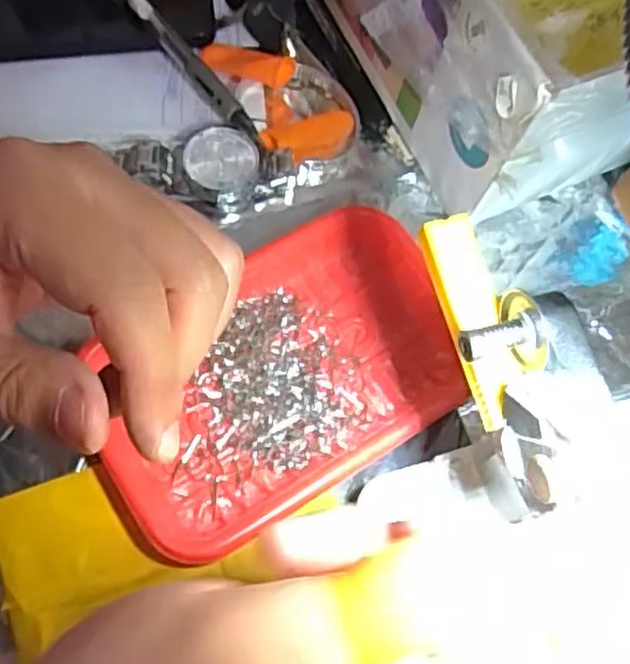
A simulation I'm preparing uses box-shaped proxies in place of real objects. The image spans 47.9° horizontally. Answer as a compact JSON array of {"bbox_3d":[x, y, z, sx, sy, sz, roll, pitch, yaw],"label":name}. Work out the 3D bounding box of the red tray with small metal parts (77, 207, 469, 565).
[{"bbox_3d":[-0.013,0.019,0.320,0.172,0.020,0.104,-30,72,-16],"label":"red tray with small metal parts"}]

